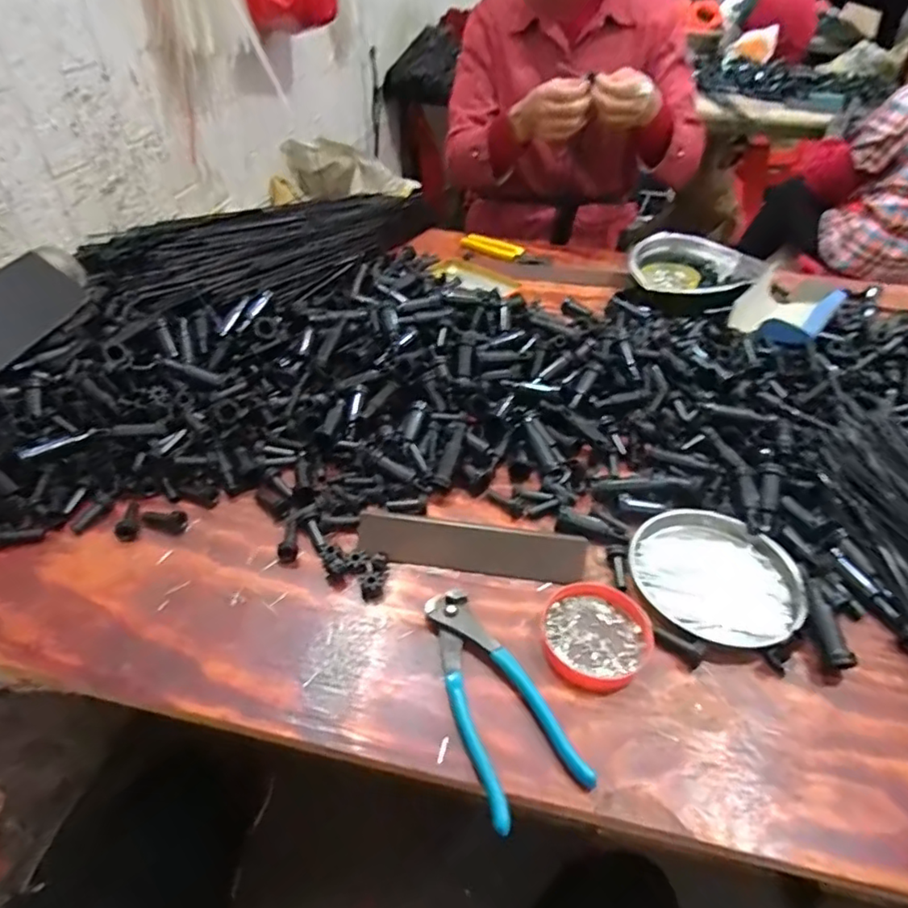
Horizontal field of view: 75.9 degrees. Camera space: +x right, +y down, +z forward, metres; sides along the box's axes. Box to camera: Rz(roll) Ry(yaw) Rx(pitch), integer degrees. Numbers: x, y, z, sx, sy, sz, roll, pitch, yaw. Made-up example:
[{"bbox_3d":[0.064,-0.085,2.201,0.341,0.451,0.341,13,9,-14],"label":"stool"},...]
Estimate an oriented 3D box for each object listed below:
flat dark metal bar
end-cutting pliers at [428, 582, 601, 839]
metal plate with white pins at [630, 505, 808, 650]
[{"bbox_3d":[0.014,0.079,0.495,0.190,0.010,0.043,6,63,5],"label":"flat dark metal bar"},{"bbox_3d":[0.027,0.163,0.404,0.066,0.013,0.158,-12,41,-19],"label":"end-cutting pliers"},{"bbox_3d":[0.219,0.097,0.486,0.123,0.016,0.131,2,39,-2],"label":"metal plate with white pins"}]

